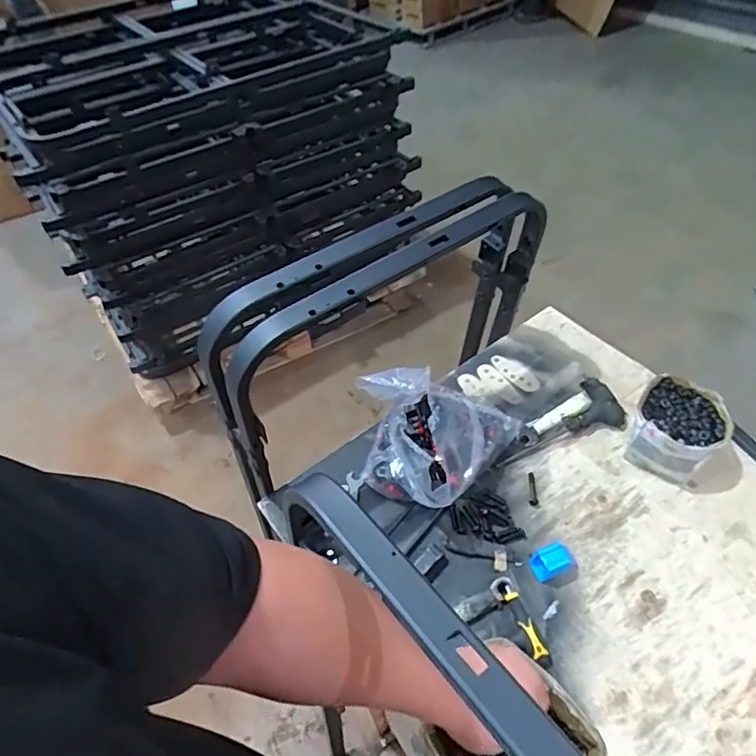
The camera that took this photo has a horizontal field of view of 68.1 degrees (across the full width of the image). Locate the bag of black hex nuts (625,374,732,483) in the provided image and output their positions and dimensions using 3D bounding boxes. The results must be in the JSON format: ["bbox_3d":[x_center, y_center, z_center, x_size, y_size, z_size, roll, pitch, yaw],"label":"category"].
[{"bbox_3d":[0.406,0.072,0.762,0.110,0.074,0.132,23,54,23],"label":"bag of black hex nuts"}]

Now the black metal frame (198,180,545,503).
[{"bbox_3d":[0.018,-0.057,0.748,0.480,0.304,0.096,-33,54,-23],"label":"black metal frame"}]

